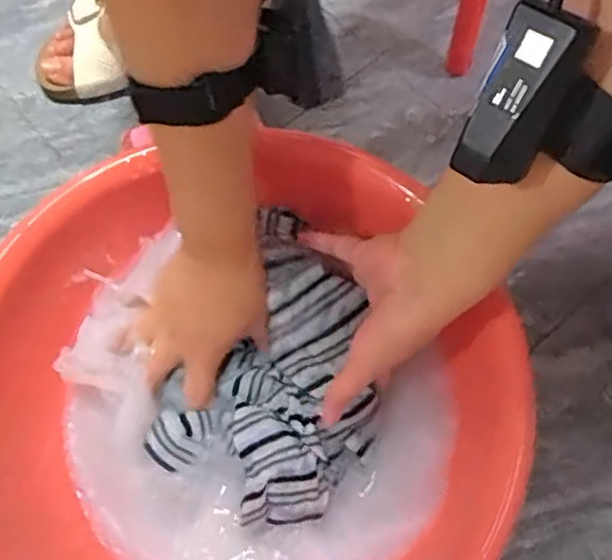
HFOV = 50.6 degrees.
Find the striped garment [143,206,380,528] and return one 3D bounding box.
[{"bbox_3d":[-0.014,0.059,0.465,0.141,0.059,0.202,25,70,11],"label":"striped garment"}]

